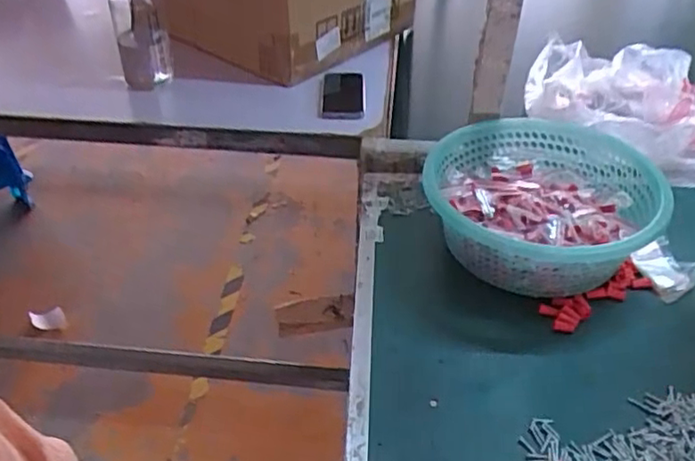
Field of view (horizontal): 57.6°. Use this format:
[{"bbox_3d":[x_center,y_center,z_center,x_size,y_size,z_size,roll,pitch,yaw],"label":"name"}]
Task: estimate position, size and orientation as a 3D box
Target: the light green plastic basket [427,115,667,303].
[{"bbox_3d":[0.251,-0.032,0.785,0.270,0.119,0.290,1,39,-1],"label":"light green plastic basket"}]

